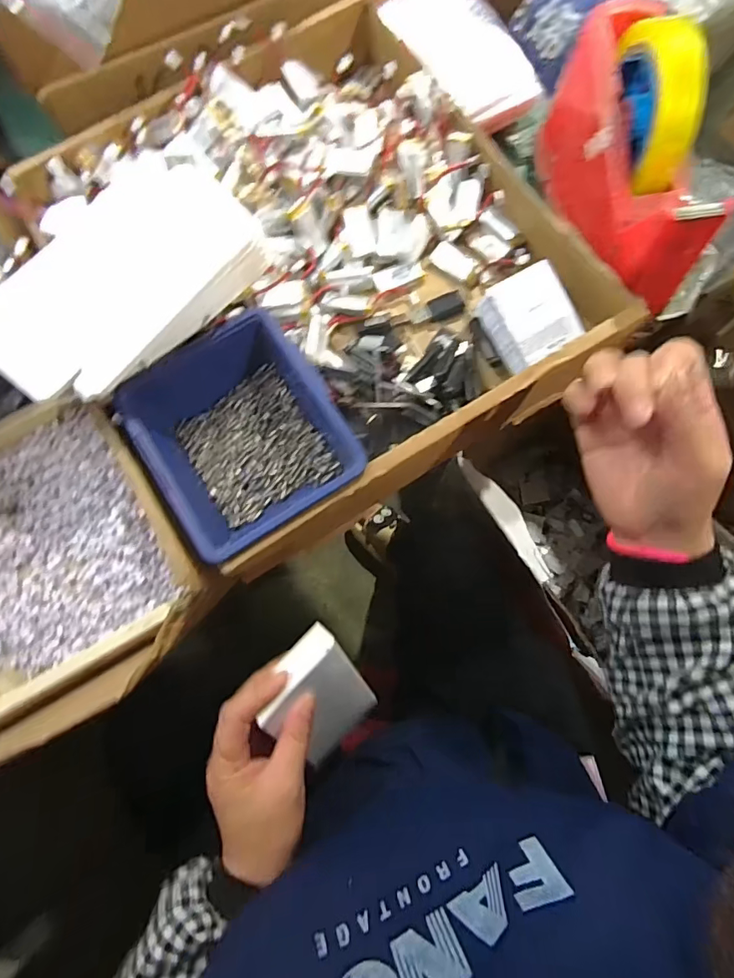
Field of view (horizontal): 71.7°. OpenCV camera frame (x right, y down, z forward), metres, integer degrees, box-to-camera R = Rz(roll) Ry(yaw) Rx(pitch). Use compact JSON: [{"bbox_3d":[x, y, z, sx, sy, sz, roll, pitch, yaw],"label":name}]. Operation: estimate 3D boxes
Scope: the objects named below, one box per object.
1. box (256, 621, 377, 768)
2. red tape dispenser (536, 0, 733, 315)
[{"bbox_3d":[-0.034,0.159,0.378,0.022,0.108,0.071,22,59,39],"label":"box"},{"bbox_3d":[0.183,-0.239,0.362,0.060,0.109,0.196,-12,76,-1],"label":"red tape dispenser"}]

